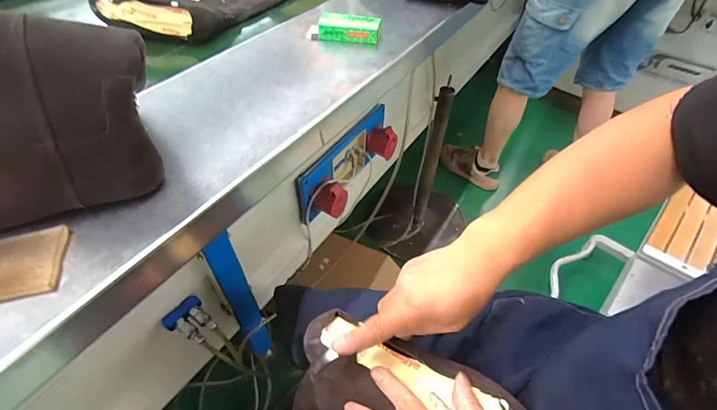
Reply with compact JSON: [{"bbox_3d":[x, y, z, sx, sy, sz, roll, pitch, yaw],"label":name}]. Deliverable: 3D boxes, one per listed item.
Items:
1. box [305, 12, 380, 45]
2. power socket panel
[{"bbox_3d":[-0.028,-0.309,0.652,0.129,0.034,0.046,9,48,6],"label":"box"},{"bbox_3d":[-0.013,-0.108,0.926,0.087,0.146,0.335,27,53,22],"label":"power socket panel"}]

